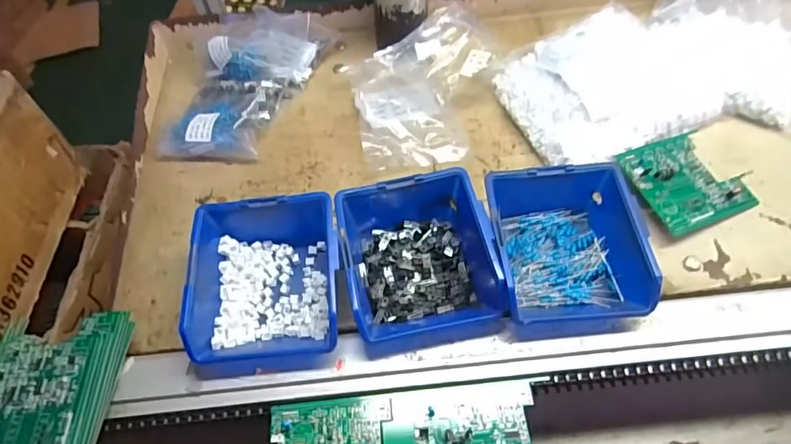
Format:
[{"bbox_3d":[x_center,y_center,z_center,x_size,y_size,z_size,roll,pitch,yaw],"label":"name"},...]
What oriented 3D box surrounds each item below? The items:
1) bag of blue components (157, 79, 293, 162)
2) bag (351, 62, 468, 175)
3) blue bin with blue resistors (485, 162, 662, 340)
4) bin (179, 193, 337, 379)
[{"bbox_3d":[-0.193,-0.115,0.538,0.107,0.035,0.119,10,56,11],"label":"bag of blue components"},{"bbox_3d":[0.012,-0.124,0.532,0.108,0.029,0.136,-11,55,-4],"label":"bag"},{"bbox_3d":[0.143,0.021,0.411,0.122,0.056,0.136,-4,55,1],"label":"blue bin with blue resistors"},{"bbox_3d":[-0.108,0.046,0.405,0.119,0.056,0.139,-7,55,-1],"label":"bin"}]

